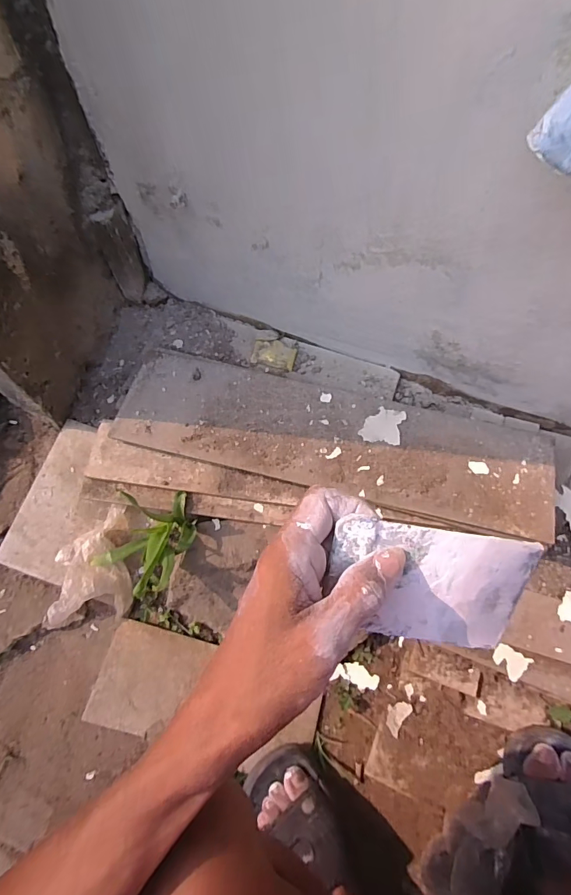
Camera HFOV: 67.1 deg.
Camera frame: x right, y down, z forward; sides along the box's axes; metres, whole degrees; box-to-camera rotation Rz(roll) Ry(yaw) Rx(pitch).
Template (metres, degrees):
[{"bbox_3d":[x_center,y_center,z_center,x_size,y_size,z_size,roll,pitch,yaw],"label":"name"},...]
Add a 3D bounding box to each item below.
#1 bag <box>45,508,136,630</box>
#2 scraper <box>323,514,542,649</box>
[{"bbox_3d":[-0.274,0.166,0.609,0.100,0.063,0.145,-10,66,-4],"label":"bag"},{"bbox_3d":[0.075,0.077,0.235,0.103,0.077,0.004,8,26,-1],"label":"scraper"}]

